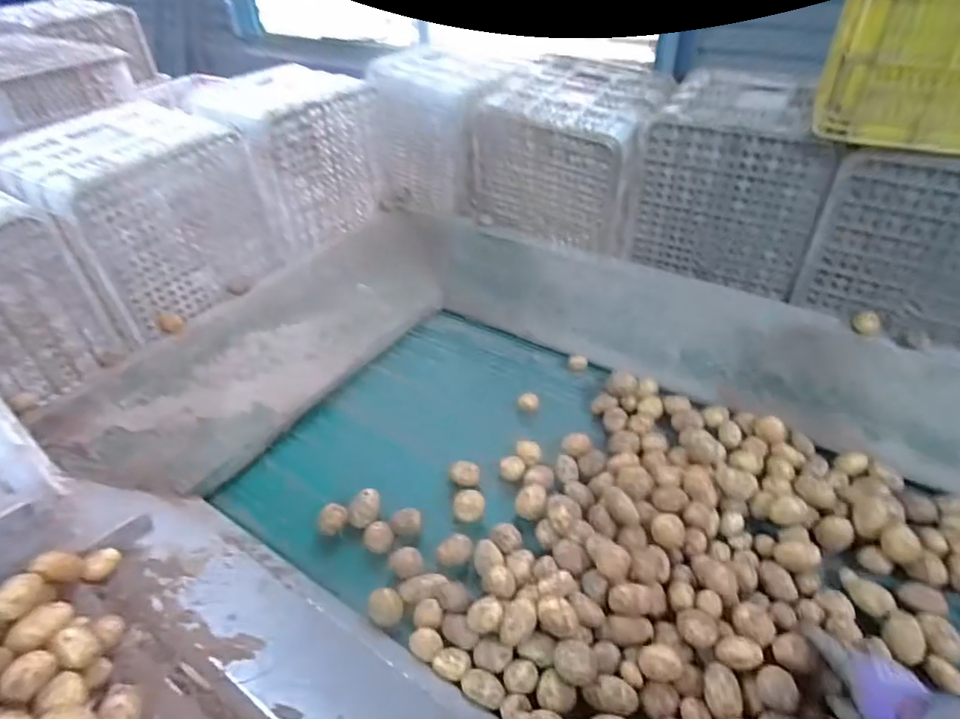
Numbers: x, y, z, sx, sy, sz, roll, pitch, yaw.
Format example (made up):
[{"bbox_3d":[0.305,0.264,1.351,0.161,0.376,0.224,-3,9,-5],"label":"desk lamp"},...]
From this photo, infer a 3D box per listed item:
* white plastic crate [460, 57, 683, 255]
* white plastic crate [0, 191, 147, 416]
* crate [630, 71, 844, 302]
[{"bbox_3d":[0.191,-0.465,1.274,0.396,0.301,0.268,21,48,25],"label":"white plastic crate"},{"bbox_3d":[-0.808,-0.124,0.929,0.288,0.302,0.199,21,47,25],"label":"white plastic crate"},{"bbox_3d":[0.526,-0.357,1.135,0.323,0.310,0.267,24,49,28],"label":"crate"}]

